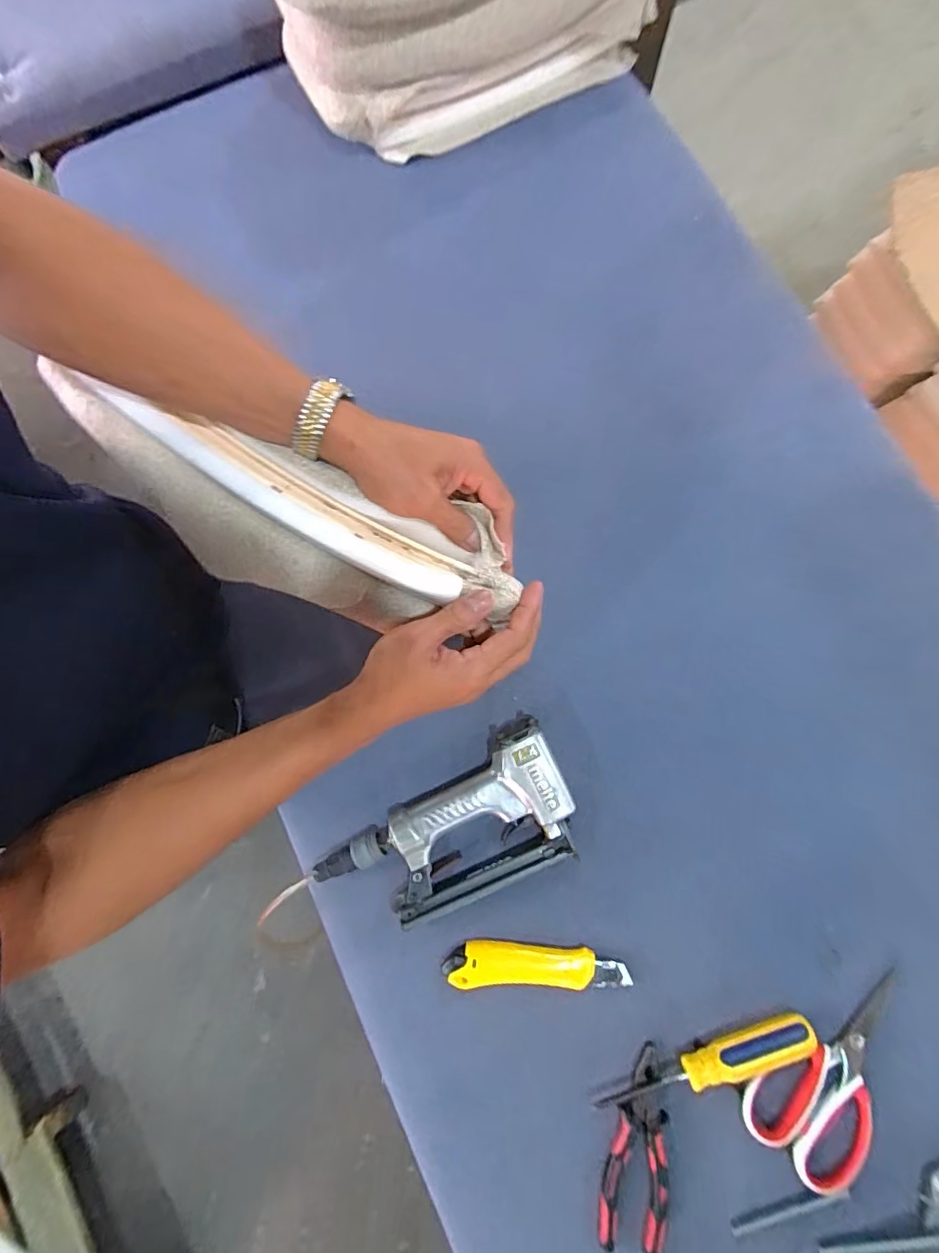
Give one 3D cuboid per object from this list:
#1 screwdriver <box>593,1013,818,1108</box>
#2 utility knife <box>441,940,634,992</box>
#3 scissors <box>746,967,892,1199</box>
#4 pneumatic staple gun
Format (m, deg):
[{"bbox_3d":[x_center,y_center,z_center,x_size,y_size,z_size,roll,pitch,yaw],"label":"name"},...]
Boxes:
[{"bbox_3d":[0.206,0.380,0.448,0.190,0.027,0.030,-19,79,-4],"label":"screwdriver"},{"bbox_3d":[0.061,0.313,0.482,0.163,0.021,0.034,2,79,0],"label":"utility knife"},{"bbox_3d":[0.325,0.389,0.451,0.176,0.018,0.089,-43,82,-8],"label":"scissors"},{"bbox_3d":[-0.018,0.204,0.492,0.250,0.052,0.126,-30,79,-5],"label":"pneumatic staple gun"}]

